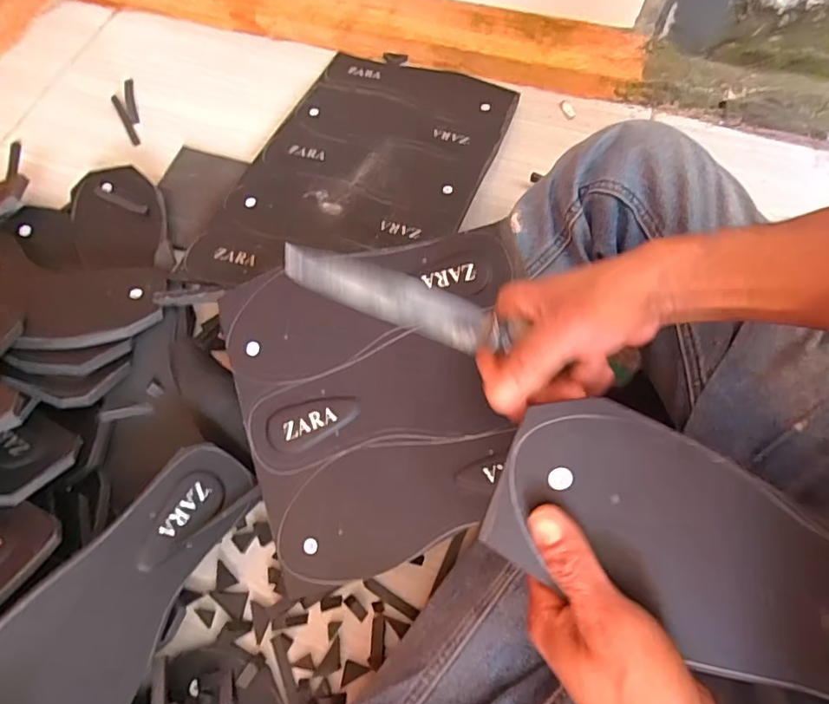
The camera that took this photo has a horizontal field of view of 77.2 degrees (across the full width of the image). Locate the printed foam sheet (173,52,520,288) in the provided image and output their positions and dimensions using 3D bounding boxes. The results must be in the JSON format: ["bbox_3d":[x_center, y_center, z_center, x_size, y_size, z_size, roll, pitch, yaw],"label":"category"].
[{"bbox_3d":[-0.056,-0.223,0.612,0.265,0.012,0.427,18,61,12],"label":"printed foam sheet"}]

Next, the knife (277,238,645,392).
[{"bbox_3d":[0.037,-0.012,0.280,0.216,0.015,0.022,17,63,-22],"label":"knife"}]

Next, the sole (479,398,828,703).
[{"bbox_3d":[0.161,0.106,0.245,0.247,0.006,0.089,25,89,11],"label":"sole"}]

